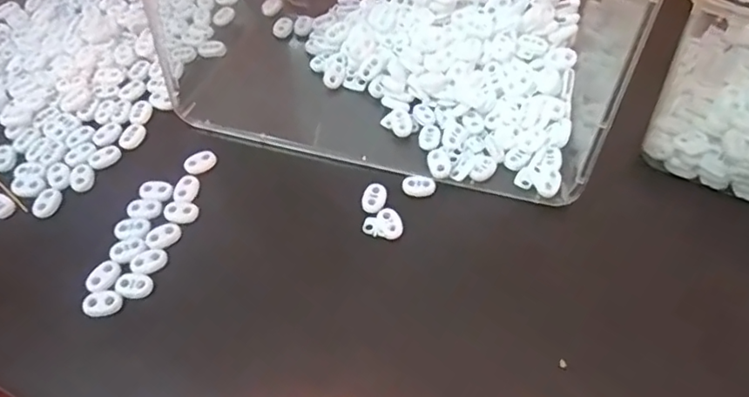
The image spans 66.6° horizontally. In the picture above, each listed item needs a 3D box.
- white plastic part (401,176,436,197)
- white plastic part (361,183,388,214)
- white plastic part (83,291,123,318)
[{"bbox_3d":[0.031,-0.009,0.394,0.023,0.006,0.013,6,55,4],"label":"white plastic part"},{"bbox_3d":[0.000,-0.001,0.389,0.015,0.004,0.024,10,56,7],"label":"white plastic part"},{"bbox_3d":[-0.166,0.064,0.347,0.021,0.006,0.014,-17,57,-11],"label":"white plastic part"}]

